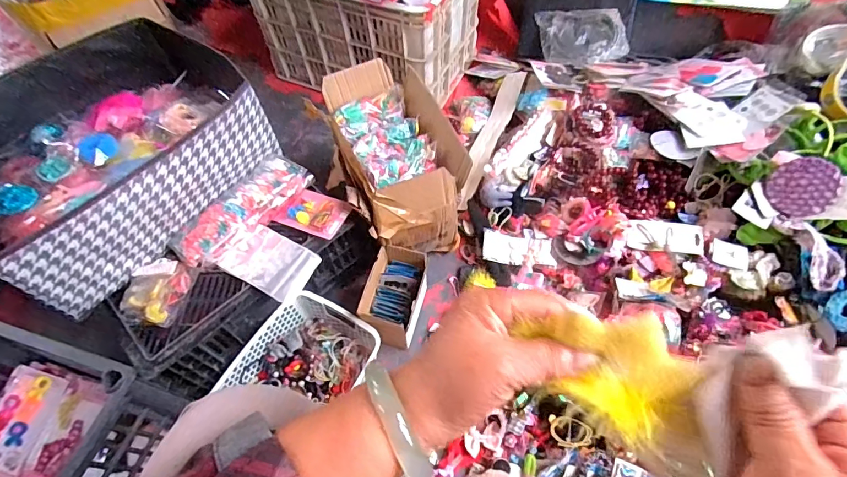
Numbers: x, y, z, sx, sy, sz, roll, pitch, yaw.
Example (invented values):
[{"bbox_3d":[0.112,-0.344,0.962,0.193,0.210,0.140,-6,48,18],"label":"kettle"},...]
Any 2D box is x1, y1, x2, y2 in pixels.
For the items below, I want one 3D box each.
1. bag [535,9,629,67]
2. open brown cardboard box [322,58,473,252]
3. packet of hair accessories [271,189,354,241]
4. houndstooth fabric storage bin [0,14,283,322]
[{"bbox_3d":[0.388,-0.499,1.074,0.200,0.012,0.167,0,73,16],"label":"bag"},{"bbox_3d":[-0.056,-0.153,0.846,0.185,0.213,0.341,-20,60,-10],"label":"open brown cardboard box"},{"bbox_3d":[-0.183,-0.044,0.732,0.110,0.019,0.076,23,63,15],"label":"packet of hair accessories"},{"bbox_3d":[-0.506,-0.142,0.687,0.359,0.144,0.410,35,66,21],"label":"houndstooth fabric storage bin"}]

